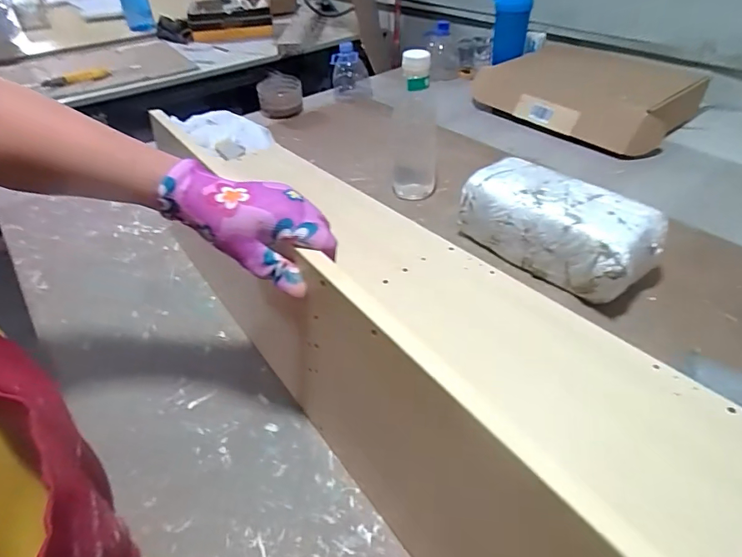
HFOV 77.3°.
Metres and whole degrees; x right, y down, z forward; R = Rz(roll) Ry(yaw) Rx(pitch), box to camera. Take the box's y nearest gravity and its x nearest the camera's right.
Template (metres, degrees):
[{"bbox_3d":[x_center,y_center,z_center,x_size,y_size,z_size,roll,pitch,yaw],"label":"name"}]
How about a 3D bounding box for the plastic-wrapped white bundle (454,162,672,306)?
[{"bbox_3d":[0.246,-0.074,0.630,0.116,0.107,0.249,-29,47,-27],"label":"plastic-wrapped white bundle"}]

